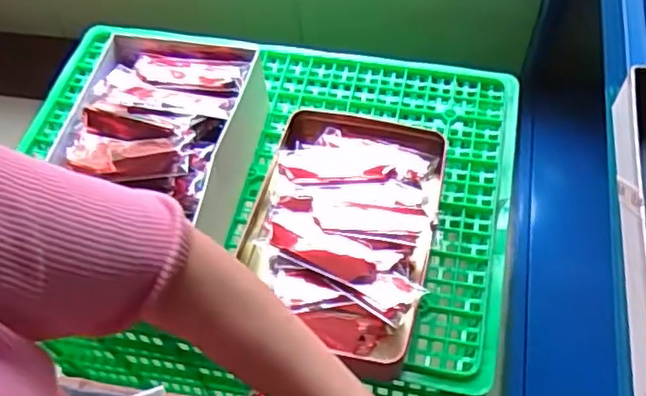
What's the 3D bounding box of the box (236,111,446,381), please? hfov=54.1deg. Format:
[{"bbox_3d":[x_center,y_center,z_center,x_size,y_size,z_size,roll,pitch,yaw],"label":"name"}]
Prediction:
[{"bbox_3d":[0.018,0.035,0.733,0.214,0.055,0.317,8,59,9],"label":"box"}]

